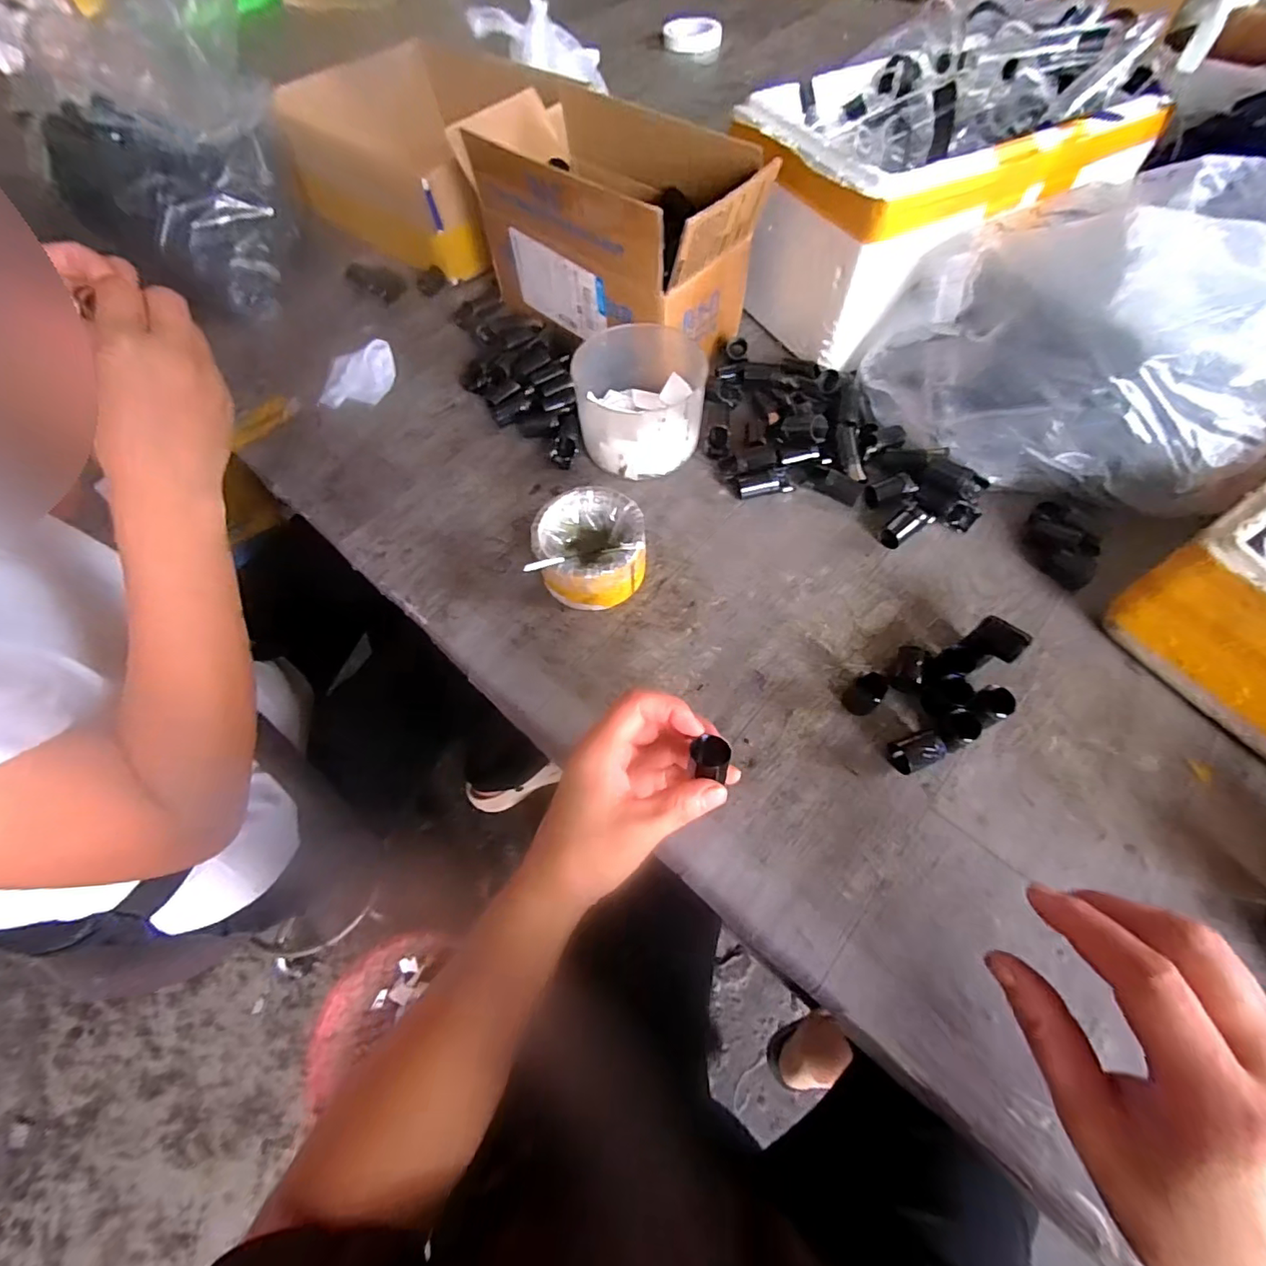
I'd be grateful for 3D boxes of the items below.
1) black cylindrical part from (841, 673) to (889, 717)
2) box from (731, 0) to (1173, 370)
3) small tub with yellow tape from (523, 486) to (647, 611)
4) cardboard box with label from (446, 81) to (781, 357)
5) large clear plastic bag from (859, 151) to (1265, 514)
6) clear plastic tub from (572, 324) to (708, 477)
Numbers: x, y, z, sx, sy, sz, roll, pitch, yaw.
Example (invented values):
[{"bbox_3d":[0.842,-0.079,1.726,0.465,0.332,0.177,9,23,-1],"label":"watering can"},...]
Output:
[{"bbox_3d":[0.162,0.043,0.372,0.020,0.033,0.020,-1,62,2],"label":"black cylindrical part"},{"bbox_3d":[0.279,-0.447,0.532,0.322,0.171,0.227,-25,64,-10],"label":"box"},{"bbox_3d":[-0.033,-0.069,0.425,0.084,0.057,0.086,-1,62,2],"label":"small tub with yellow tape"},{"bbox_3d":[-0.015,-0.381,0.519,0.140,0.147,0.256,-41,68,-17],"label":"cardboard box with label"},{"bbox_3d":[0.414,-0.245,0.428,0.349,0.174,0.263,-18,63,-7],"label":"large clear plastic bag"},{"bbox_3d":[0.006,-0.215,0.489,0.111,0.072,0.125,-5,62,0],"label":"clear plastic tub"}]

